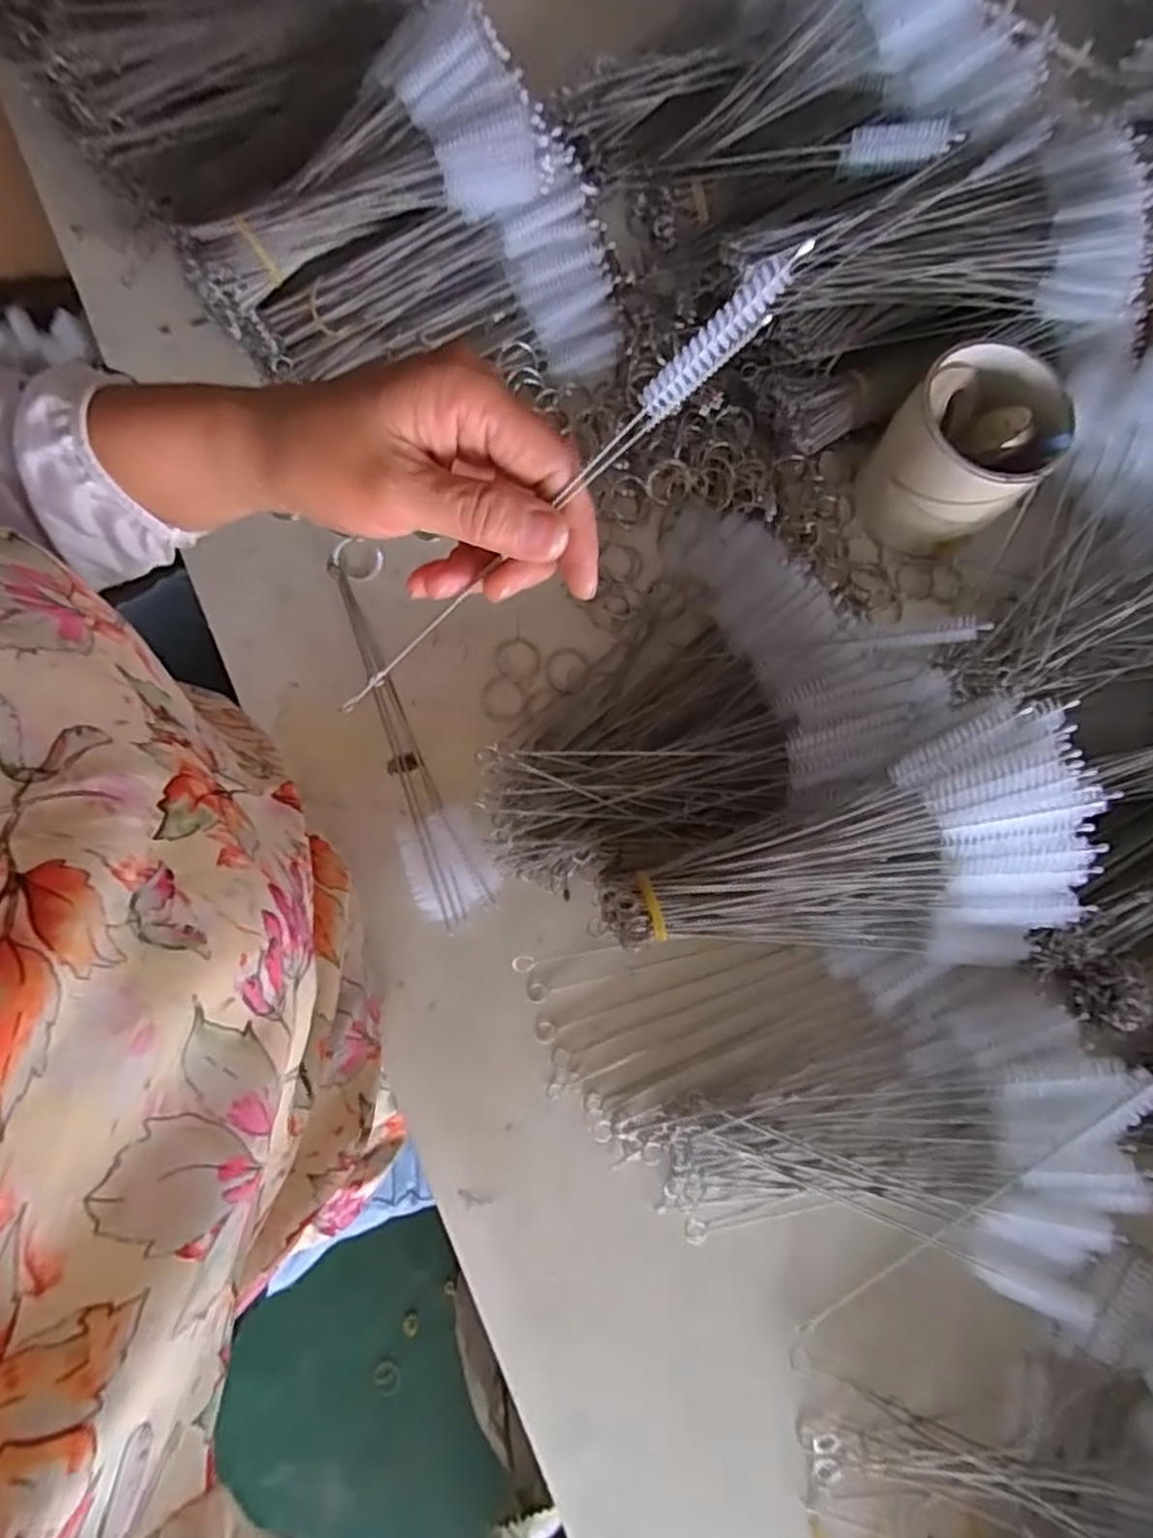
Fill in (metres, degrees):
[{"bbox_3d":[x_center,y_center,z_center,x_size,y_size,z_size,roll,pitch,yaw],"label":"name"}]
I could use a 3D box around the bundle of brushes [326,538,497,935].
[{"bbox_3d":[-0.091,-0.018,0.380,0.043,0.027,0.201,-20,80,-10],"label":"bundle of brushes"}]

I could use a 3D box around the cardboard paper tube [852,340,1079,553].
[{"bbox_3d":[0.213,-0.175,0.411,0.077,0.078,0.083,0,80,-1],"label":"cardboard paper tube"}]

